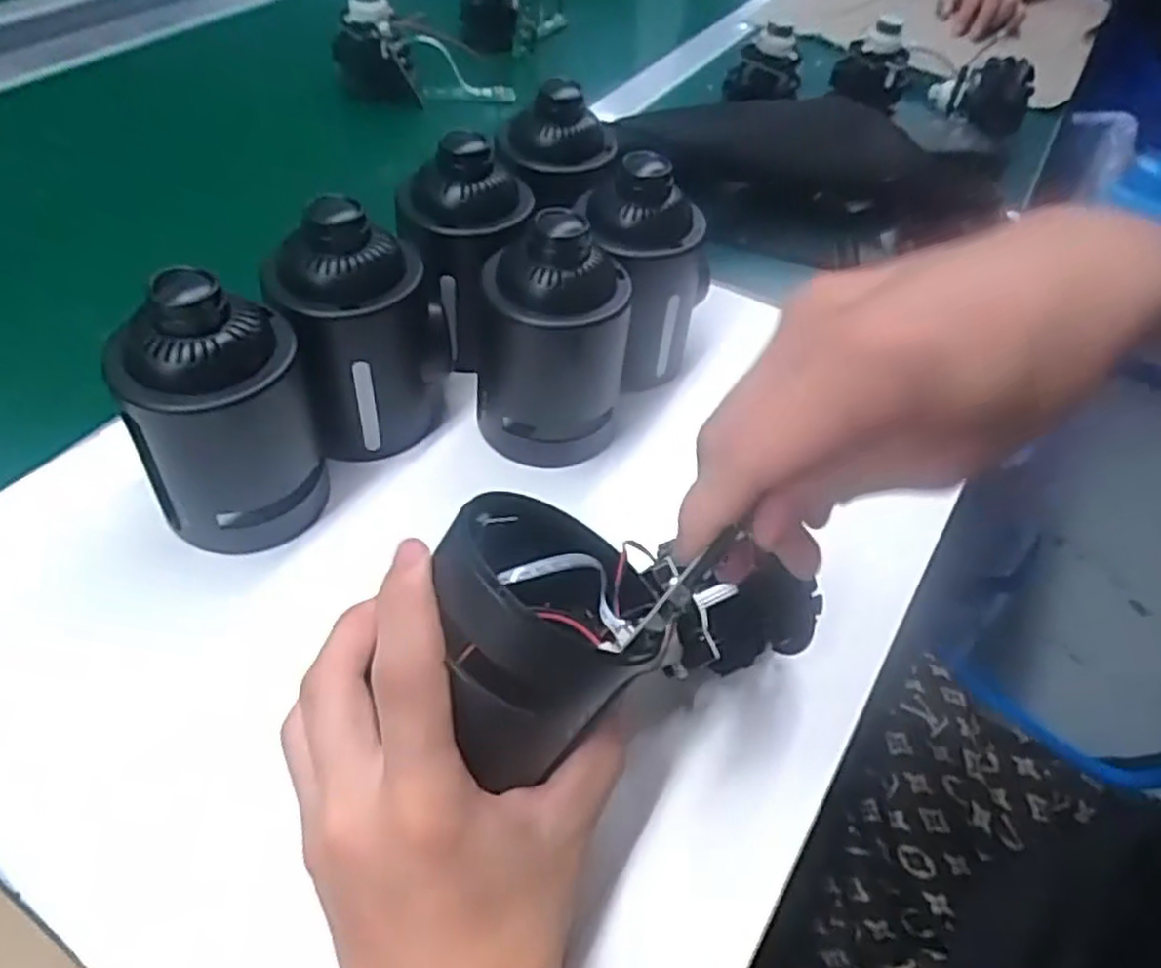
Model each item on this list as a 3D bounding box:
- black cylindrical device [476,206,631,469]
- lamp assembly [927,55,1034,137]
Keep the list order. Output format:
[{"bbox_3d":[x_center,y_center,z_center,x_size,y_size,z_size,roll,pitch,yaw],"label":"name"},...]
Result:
[{"bbox_3d":[-0.018,-0.073,0.394,0.082,0.115,0.072,6,49,0],"label":"black cylindrical device"},{"bbox_3d":[0.355,-0.347,0.684,0.083,0.053,0.054,23,51,14],"label":"lamp assembly"}]

